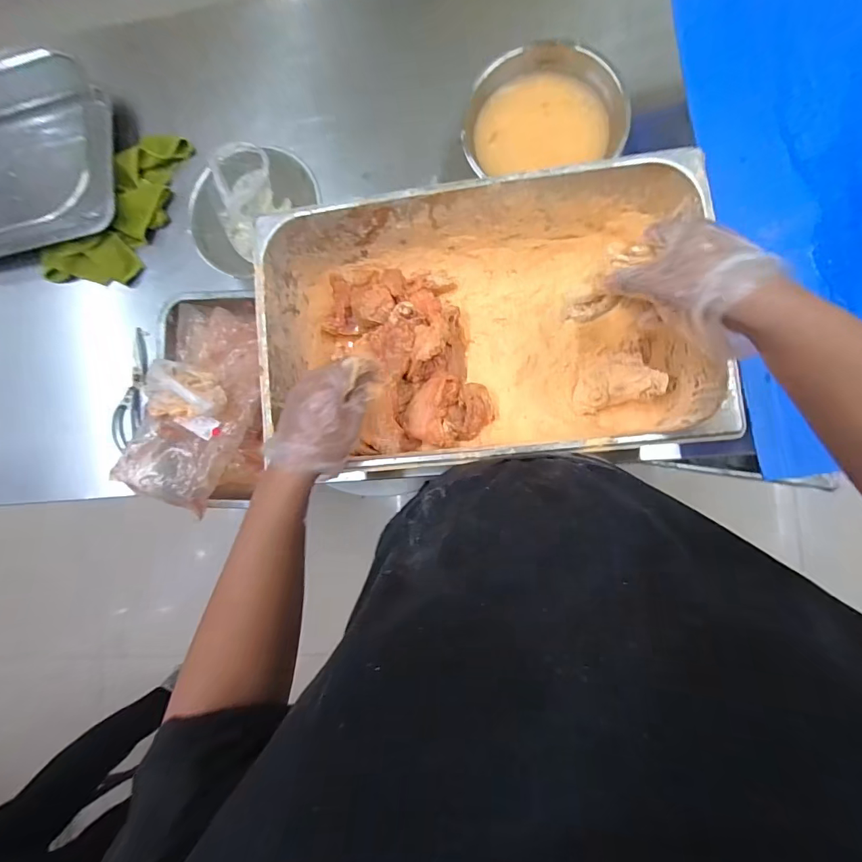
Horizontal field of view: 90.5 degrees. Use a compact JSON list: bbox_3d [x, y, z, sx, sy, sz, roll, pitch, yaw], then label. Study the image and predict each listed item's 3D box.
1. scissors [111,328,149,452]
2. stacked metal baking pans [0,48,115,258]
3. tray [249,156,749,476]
[{"bbox_3d":[-0.468,-0.064,0.675,0.041,0.022,0.190,12,87,6],"label":"scissors"},{"bbox_3d":[-0.672,-0.426,0.668,0.348,0.067,0.291,-8,85,5],"label":"stacked metal baking pans"},{"bbox_3d":[0.058,-0.123,0.549,0.508,0.149,0.311,-5,86,5],"label":"tray"}]

